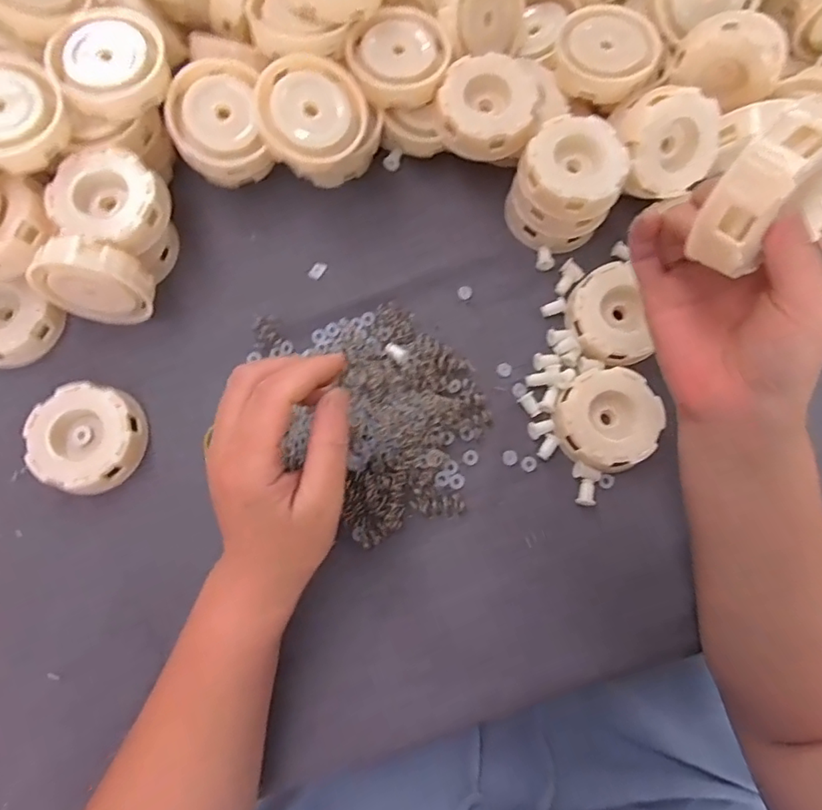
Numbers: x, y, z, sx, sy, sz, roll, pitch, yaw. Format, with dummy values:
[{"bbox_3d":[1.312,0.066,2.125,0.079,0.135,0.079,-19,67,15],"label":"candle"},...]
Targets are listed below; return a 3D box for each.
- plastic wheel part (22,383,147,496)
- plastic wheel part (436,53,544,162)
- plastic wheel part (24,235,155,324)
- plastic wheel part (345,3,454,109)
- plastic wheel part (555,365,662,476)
[{"bbox_3d":[-0.203,0.021,0.331,0.063,0.022,0.064,0,76,0],"label":"plastic wheel part"},{"bbox_3d":[0.052,-0.199,0.353,0.066,0.020,0.066,0,76,-1],"label":"plastic wheel part"},{"bbox_3d":[-0.196,-0.077,0.331,0.064,0.064,0.031,13,76,3],"label":"plastic wheel part"},{"bbox_3d":[-0.008,-0.236,0.362,0.067,0.025,0.065,0,76,-2],"label":"plastic wheel part"},{"bbox_3d":[0.128,0.008,0.340,0.064,0.021,0.062,0,76,0],"label":"plastic wheel part"}]

